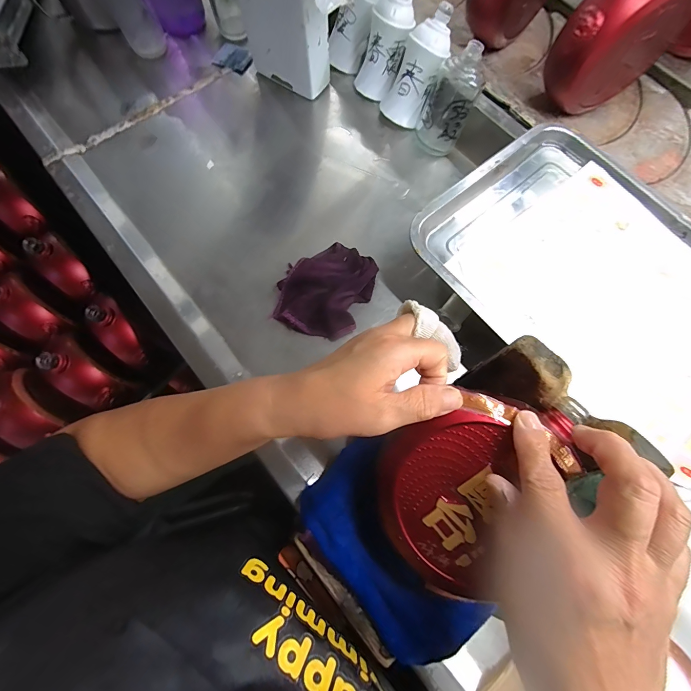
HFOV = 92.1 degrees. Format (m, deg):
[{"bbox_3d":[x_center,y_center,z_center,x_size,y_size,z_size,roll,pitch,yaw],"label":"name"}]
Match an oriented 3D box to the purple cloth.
[{"bbox_3d":[-0.023,-0.063,0.369,0.093,0.027,0.103,22,77,7],"label":"purple cloth"}]

